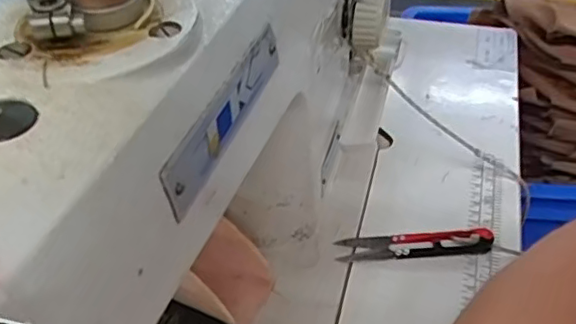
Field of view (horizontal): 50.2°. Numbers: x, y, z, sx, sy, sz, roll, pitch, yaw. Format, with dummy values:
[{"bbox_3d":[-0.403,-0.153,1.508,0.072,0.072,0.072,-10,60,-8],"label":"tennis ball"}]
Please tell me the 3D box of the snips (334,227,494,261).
[{"bbox_3d":[0.089,0.057,0.431,0.104,0.015,0.022,-1,41,0],"label":"snips"}]

